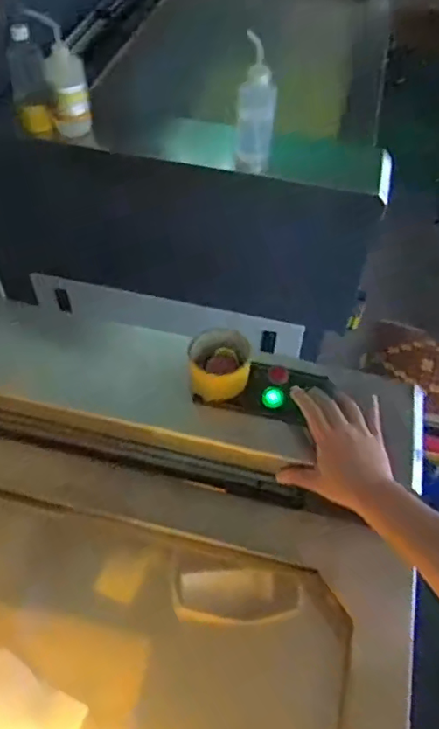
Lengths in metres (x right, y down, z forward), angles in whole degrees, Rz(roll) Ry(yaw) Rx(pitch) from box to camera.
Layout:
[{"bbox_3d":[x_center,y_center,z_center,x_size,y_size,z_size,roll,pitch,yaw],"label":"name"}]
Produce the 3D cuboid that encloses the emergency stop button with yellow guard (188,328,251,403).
[{"bbox_3d":[0.000,0.000,0.764,0.085,0.056,0.084,3,53,0],"label":"emergency stop button with yellow guard"}]

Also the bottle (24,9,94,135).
[{"bbox_3d":[-0.301,-0.541,1.075,0.086,0.217,0.073,-12,54,-11],"label":"bottle"}]

